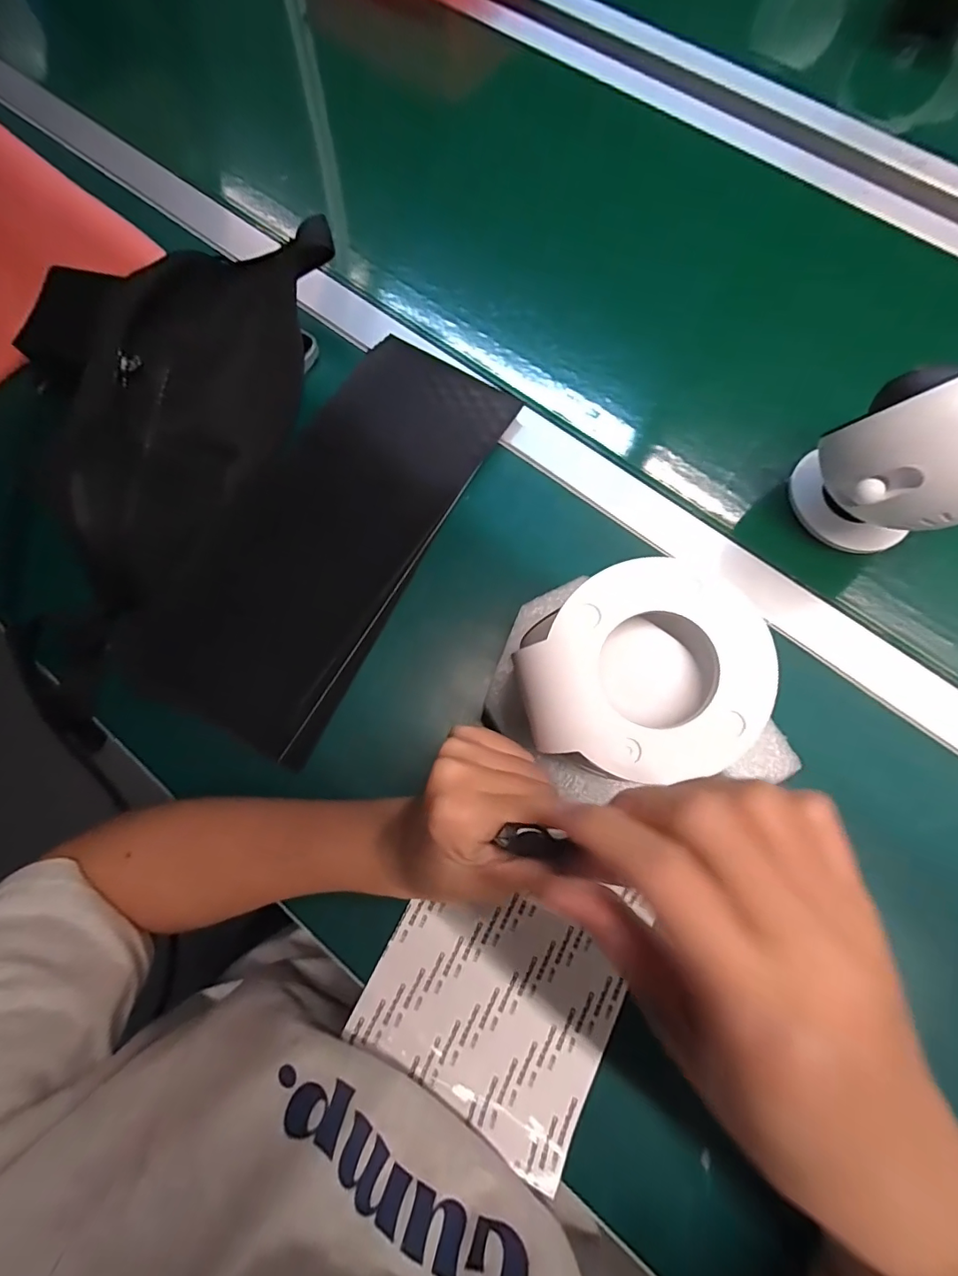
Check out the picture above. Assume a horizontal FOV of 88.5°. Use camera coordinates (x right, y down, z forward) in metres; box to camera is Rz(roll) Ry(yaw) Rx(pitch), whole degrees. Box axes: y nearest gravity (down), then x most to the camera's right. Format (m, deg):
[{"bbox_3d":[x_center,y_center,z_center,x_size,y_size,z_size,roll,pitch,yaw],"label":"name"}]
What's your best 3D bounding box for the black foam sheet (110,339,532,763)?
[{"bbox_3d":[-0.105,-0.086,0.362,0.139,0.017,0.322,28,74,7],"label":"black foam sheet"}]

